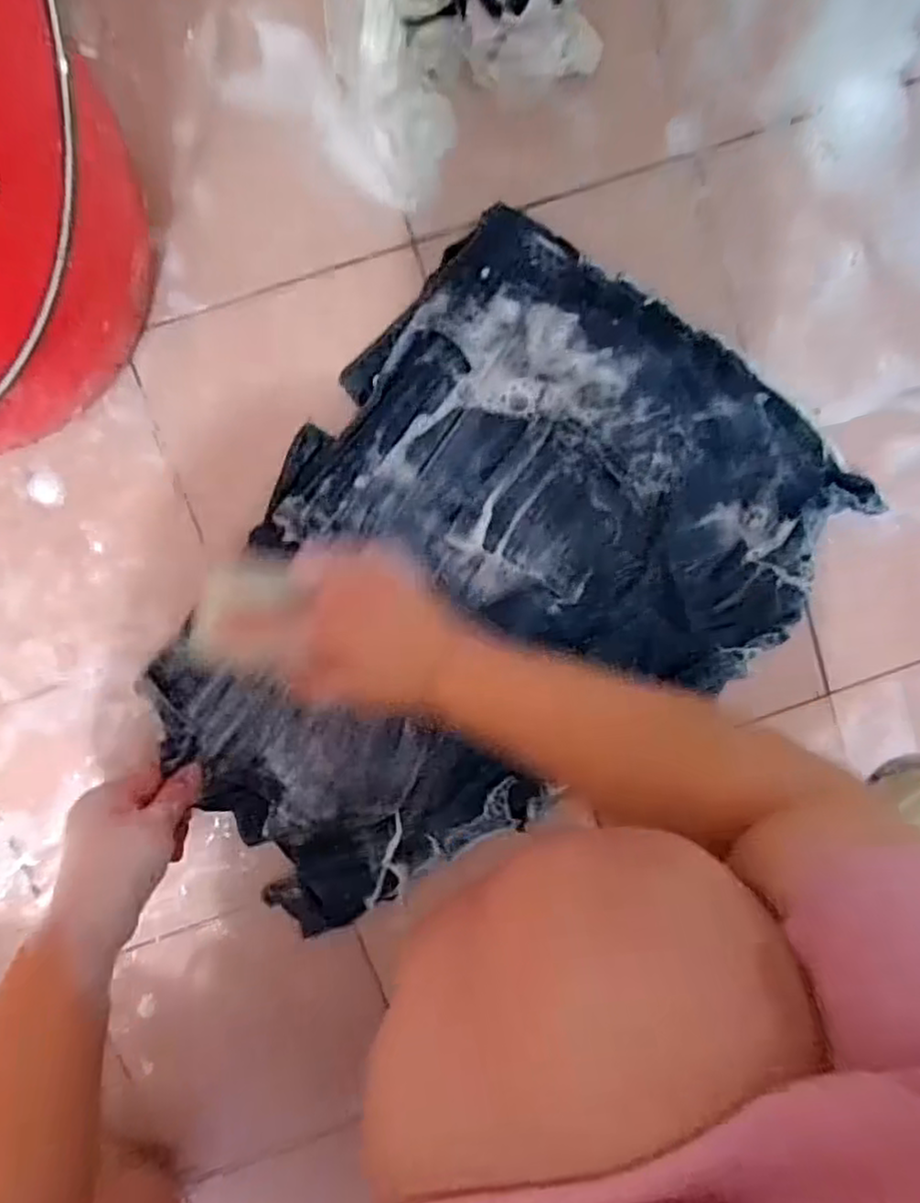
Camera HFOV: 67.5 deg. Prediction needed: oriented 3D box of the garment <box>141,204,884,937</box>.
[{"bbox_3d":[0.022,-0.001,0.477,0.332,0.041,0.464,43,93,-9],"label":"garment"}]

